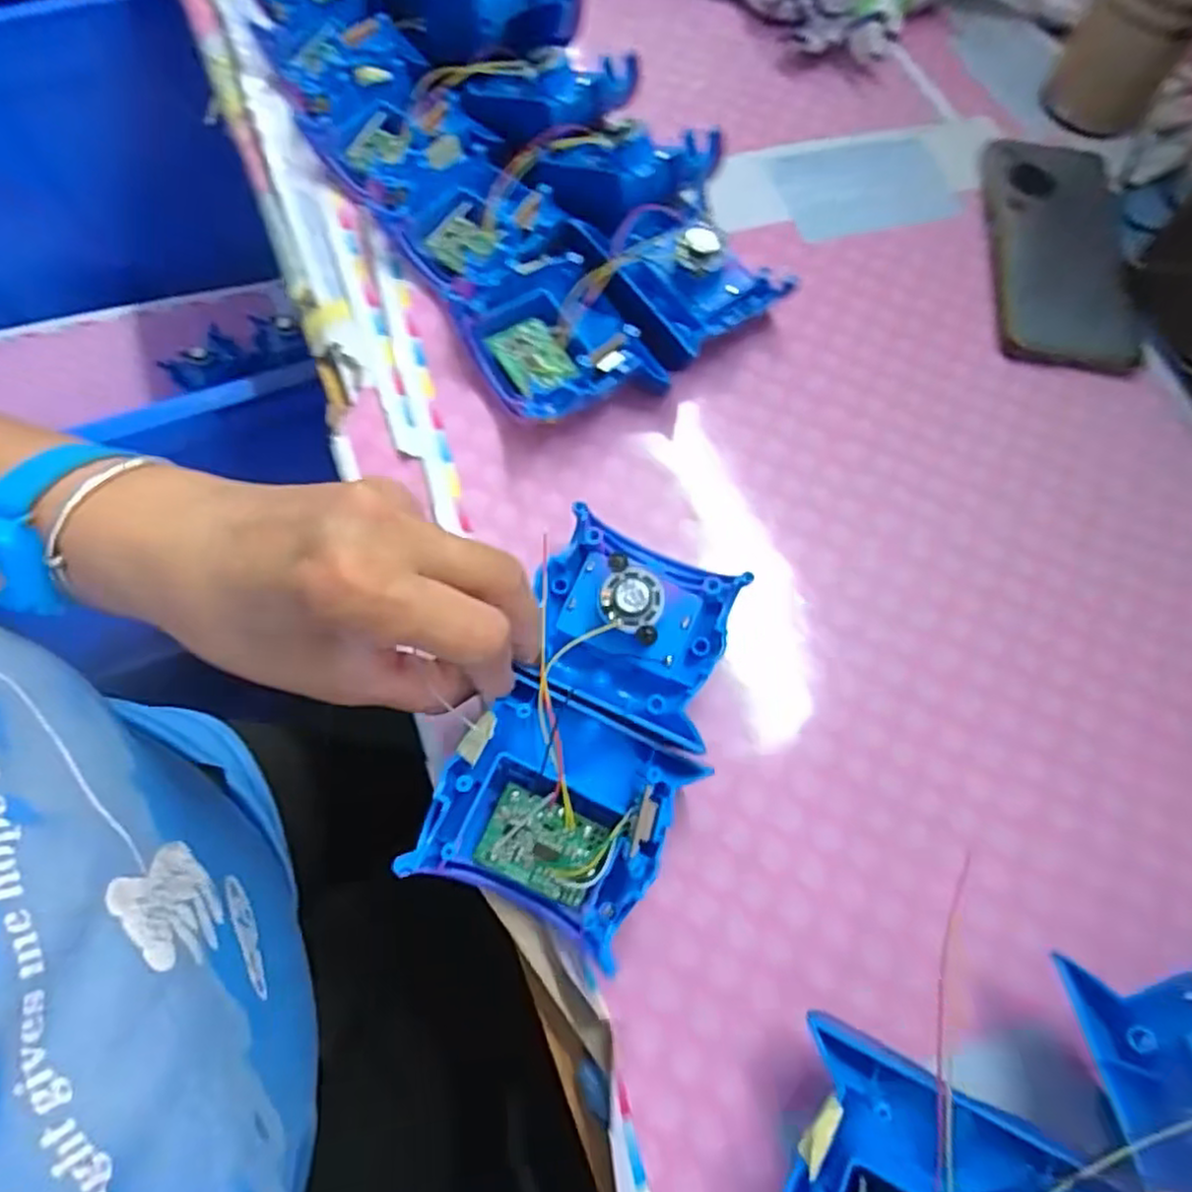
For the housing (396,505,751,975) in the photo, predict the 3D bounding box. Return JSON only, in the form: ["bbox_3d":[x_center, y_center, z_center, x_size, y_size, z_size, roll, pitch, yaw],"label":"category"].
[{"bbox_3d":[-0.005,0.044,0.276,0.091,0.035,0.158,21,69,6],"label":"housing"}]

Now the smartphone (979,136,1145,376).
[{"bbox_3d":[0.270,-0.202,0.414,0.077,0.013,0.165,6,67,-1],"label":"smartphone"}]

